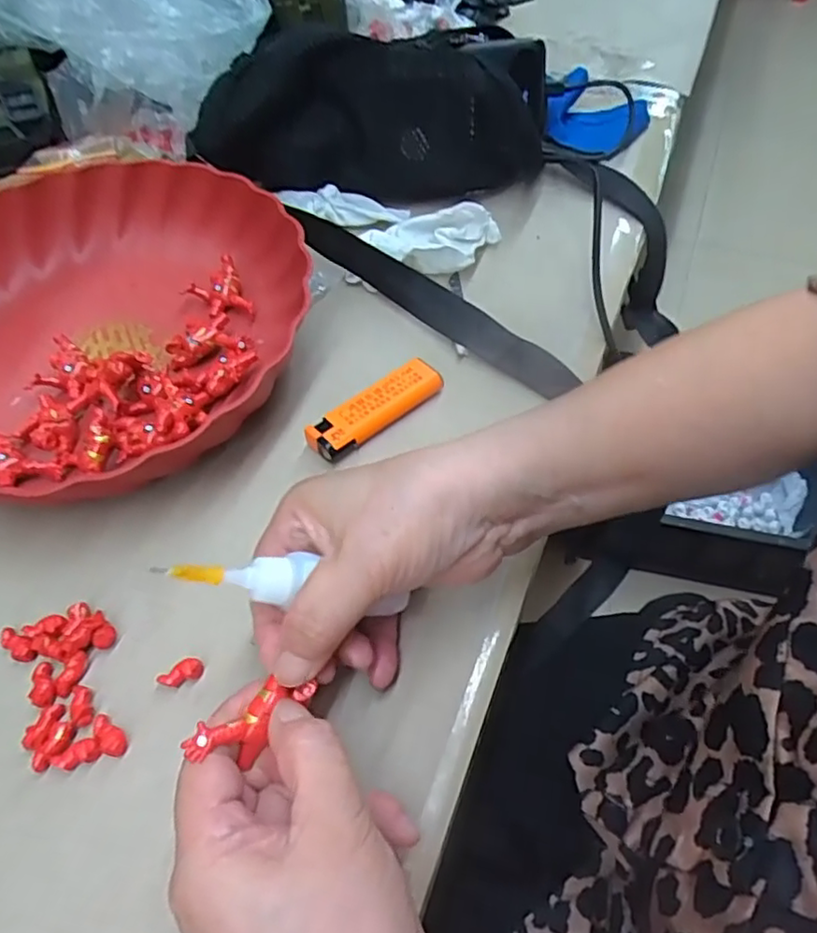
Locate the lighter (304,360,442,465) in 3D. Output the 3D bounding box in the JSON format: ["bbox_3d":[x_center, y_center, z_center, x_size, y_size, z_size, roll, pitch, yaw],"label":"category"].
[{"bbox_3d":[-0.017,-0.030,0.341,0.080,0.014,0.022,-34,61,-21],"label":"lighter"}]

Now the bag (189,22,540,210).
[{"bbox_3d":[-0.023,-0.245,0.440,0.249,0.097,0.052,-9,54,-4],"label":"bag"}]

